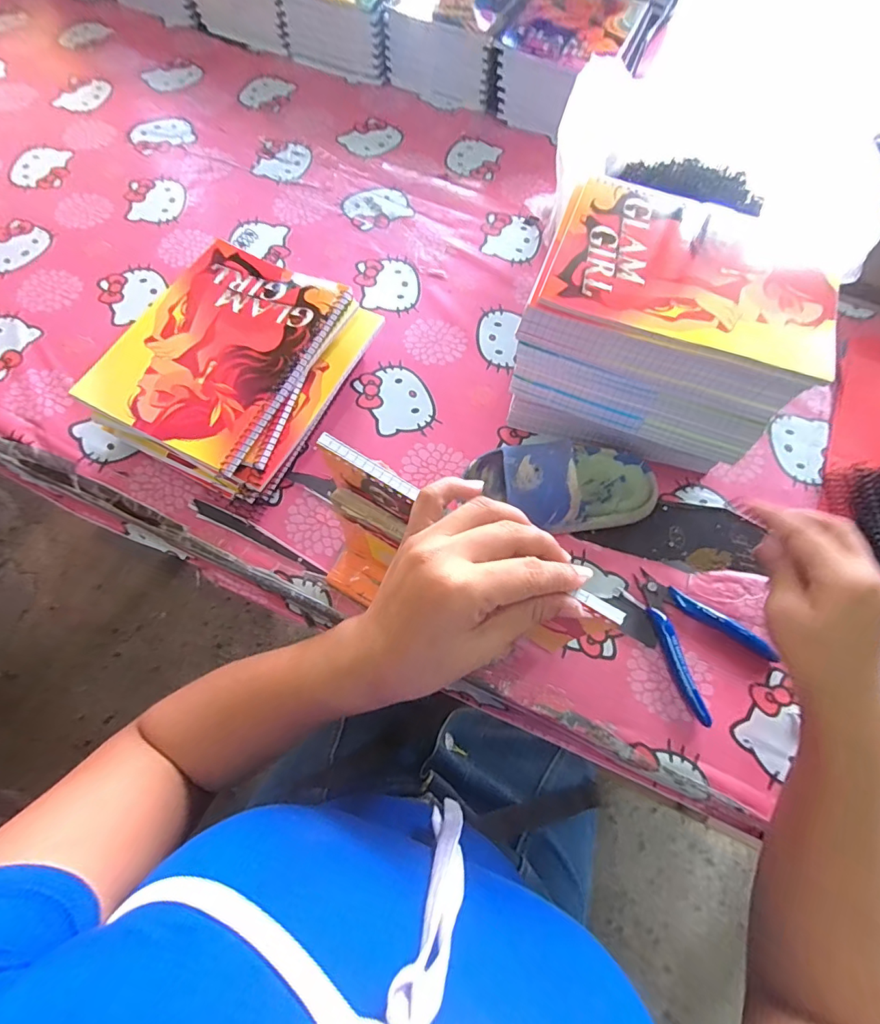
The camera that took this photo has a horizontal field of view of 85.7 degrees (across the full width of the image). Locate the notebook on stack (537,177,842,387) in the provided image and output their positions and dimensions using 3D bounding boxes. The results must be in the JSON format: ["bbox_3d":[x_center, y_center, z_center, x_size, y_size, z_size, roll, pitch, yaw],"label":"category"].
[{"bbox_3d":[0.188,-0.180,0.349,0.194,0.008,0.146,21,68,7],"label":"notebook on stack"}]

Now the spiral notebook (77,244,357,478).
[{"bbox_3d":[-0.185,-0.142,0.406,0.145,0.017,0.196,26,69,9],"label":"spiral notebook"}]

